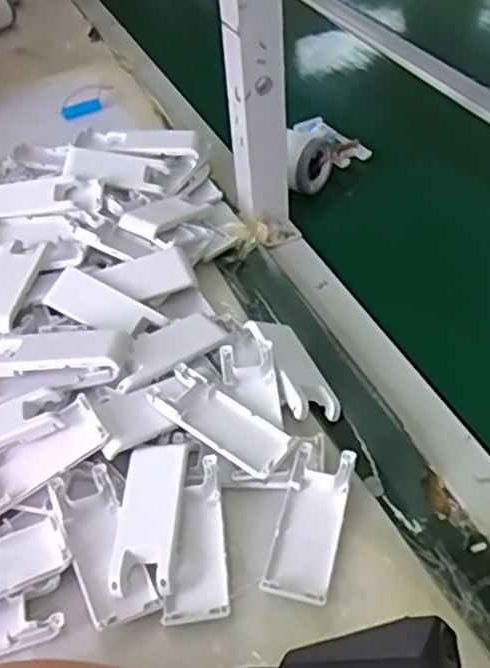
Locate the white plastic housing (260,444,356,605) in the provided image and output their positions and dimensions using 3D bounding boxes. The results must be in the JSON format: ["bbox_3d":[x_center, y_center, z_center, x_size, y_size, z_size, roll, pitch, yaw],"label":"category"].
[{"bbox_3d":[0.040,0.117,0.422,0.038,0.016,0.102,8,44,14],"label":"white plastic housing"}]

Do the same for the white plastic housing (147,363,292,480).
[{"bbox_3d":[-0.016,0.059,0.468,0.101,0.020,0.044,26,51,29],"label":"white plastic housing"}]

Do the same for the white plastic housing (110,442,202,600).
[{"bbox_3d":[-0.057,0.113,0.432,0.045,0.020,0.103,0,43,5],"label":"white plastic housing"}]

